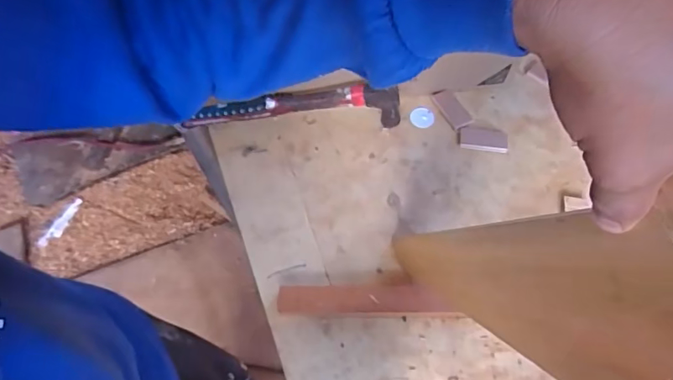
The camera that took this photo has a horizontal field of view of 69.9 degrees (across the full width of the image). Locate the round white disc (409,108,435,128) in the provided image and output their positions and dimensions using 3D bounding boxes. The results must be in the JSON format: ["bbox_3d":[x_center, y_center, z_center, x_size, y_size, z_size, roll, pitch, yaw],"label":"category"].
[{"bbox_3d":[0.129,-0.109,0.728,0.036,0.004,0.038,-1,59,2],"label":"round white disc"}]

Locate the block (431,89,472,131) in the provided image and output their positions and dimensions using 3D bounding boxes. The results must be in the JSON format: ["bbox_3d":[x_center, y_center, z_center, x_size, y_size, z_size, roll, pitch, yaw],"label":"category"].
[{"bbox_3d":[0.173,-0.122,0.725,0.030,0.009,0.072,-22,61,-10],"label":"block"}]

